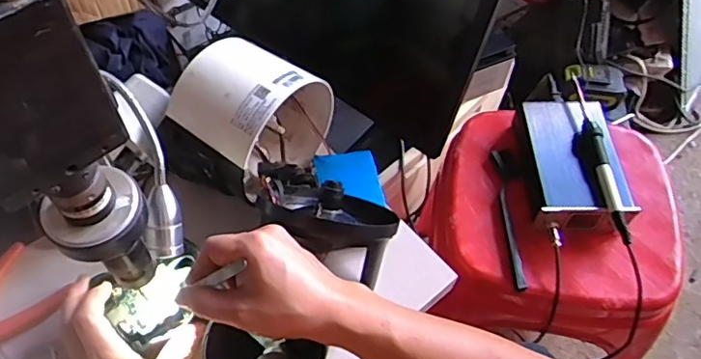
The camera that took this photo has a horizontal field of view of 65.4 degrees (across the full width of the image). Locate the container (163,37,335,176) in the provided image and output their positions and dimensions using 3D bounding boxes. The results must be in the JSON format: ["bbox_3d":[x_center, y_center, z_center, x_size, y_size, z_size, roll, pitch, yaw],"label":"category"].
[{"bbox_3d":[-0.097,-0.064,0.554,0.102,0.128,0.135,32,60,19],"label":"container"}]

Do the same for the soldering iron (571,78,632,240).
[{"bbox_3d":[0.273,-0.029,0.603,0.025,0.019,0.219,-4,55,-4],"label":"soldering iron"}]

